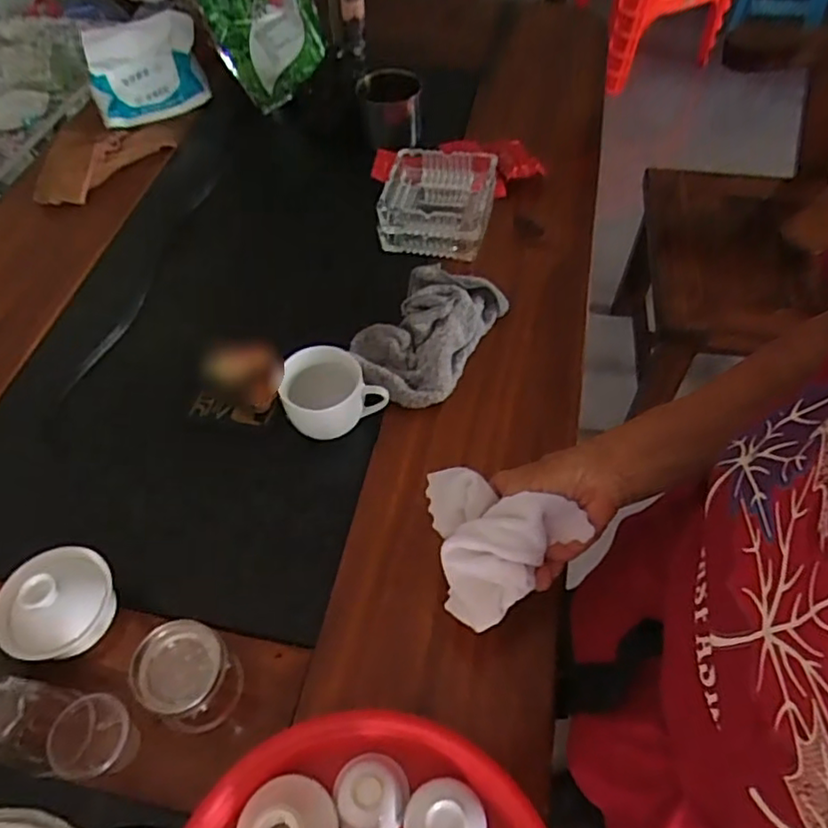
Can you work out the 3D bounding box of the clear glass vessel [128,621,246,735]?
[{"bbox_3d":[-0.162,0.188,0.462,0.056,0.065,0.063,21,58,16],"label":"clear glass vessel"}]

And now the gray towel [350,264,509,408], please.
[{"bbox_3d":[0.013,-0.091,0.665,0.113,0.041,0.178,25,60,18],"label":"gray towel"}]

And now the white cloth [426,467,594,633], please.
[{"bbox_3d":[0.047,0.090,0.445,0.108,0.069,0.084,22,60,16],"label":"white cloth"}]

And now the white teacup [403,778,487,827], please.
[{"bbox_3d":[0.021,0.266,0.419,0.048,0.025,0.051,-1,55,1],"label":"white teacup"}]

